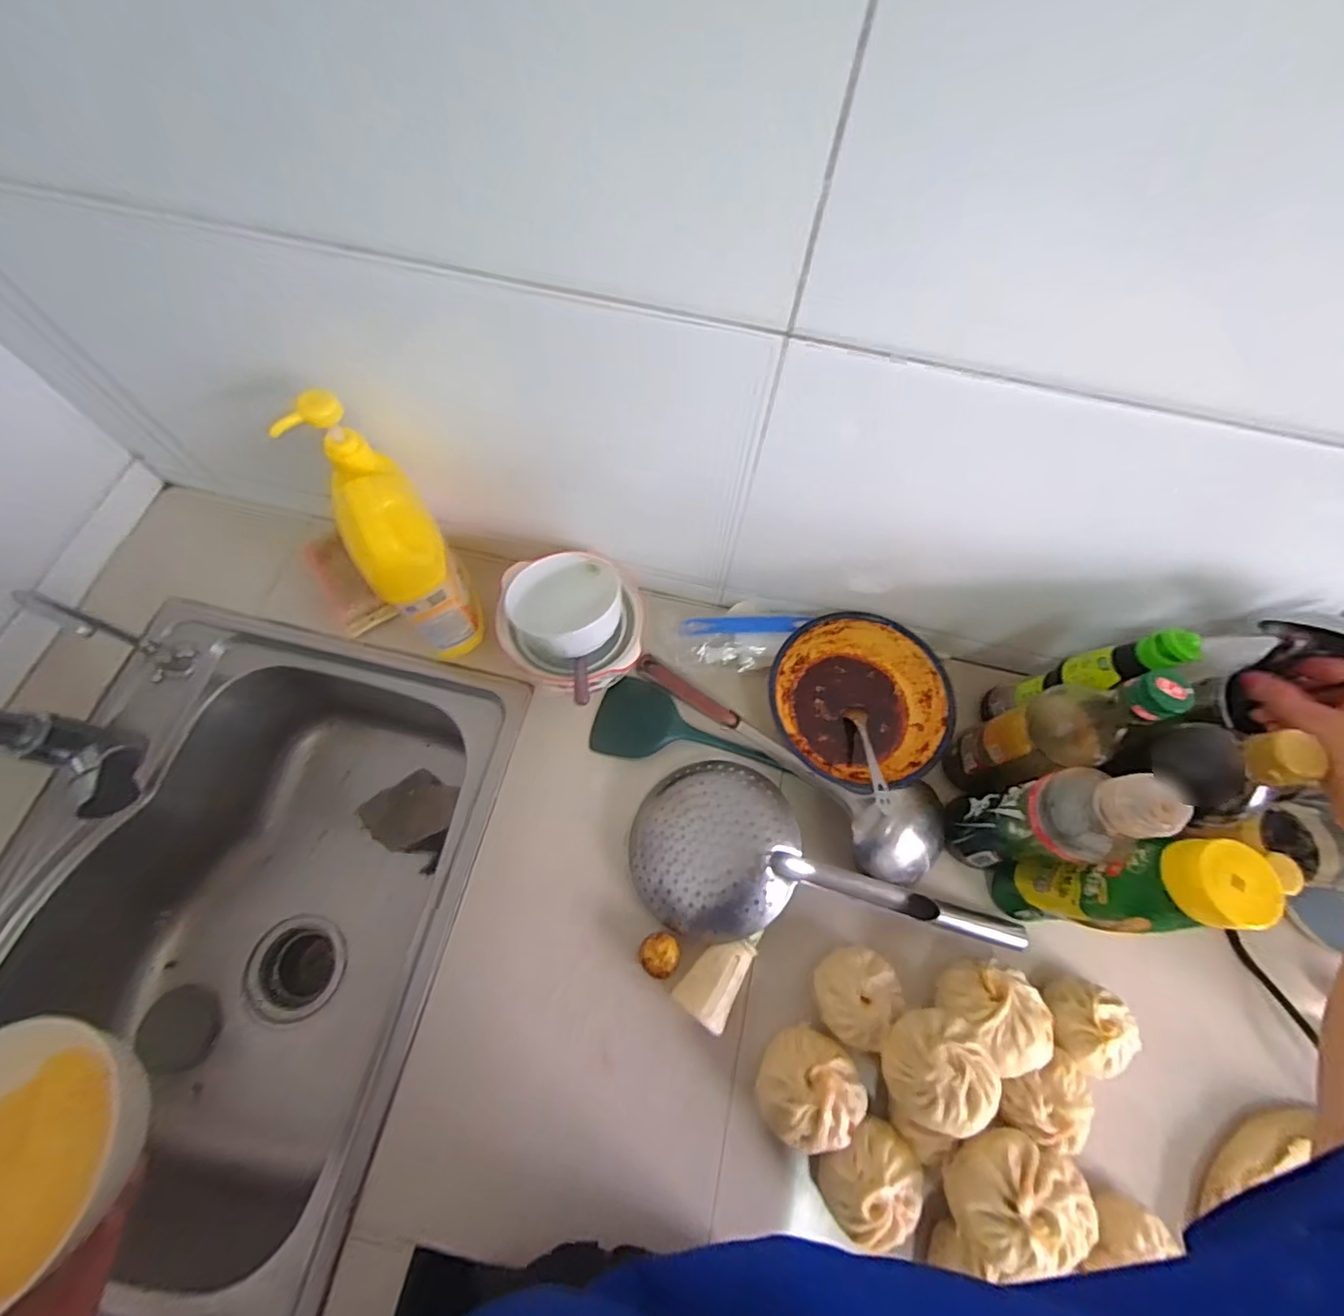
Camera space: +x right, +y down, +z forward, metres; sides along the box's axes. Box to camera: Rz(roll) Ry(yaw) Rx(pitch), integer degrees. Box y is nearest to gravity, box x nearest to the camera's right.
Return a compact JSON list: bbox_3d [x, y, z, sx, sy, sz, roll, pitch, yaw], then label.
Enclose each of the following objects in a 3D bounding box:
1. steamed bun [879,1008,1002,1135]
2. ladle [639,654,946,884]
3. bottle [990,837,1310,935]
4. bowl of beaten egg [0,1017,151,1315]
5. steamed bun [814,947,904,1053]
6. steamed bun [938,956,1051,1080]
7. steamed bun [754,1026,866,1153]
[{"bbox_3d":[0.209,0.317,0.435,0.078,0.040,0.077,16,69,4],"label":"steamed bun"},{"bbox_3d":[0.108,0.094,0.544,0.348,0.051,0.092,31,71,9],"label":"ladle"},{"bbox_3d":[0.341,0.181,0.441,0.060,0.212,0.061,15,69,3],"label":"bottle"},{"bbox_3d":[-0.395,0.305,0.338,0.140,0.065,0.134,1,69,-2],"label":"bowl of beaten egg"},{"bbox_3d":[0.159,0.289,0.490,0.071,0.048,0.066,1,69,-2],"label":"steamed bun"},{"bbox_3d":[0.276,0.302,0.482,0.070,0.056,0.075,1,69,-2],"label":"steamed bun"},{"bbox_3d":[0.112,0.351,0.461,0.085,0.057,0.079,26,70,7],"label":"steamed bun"}]

